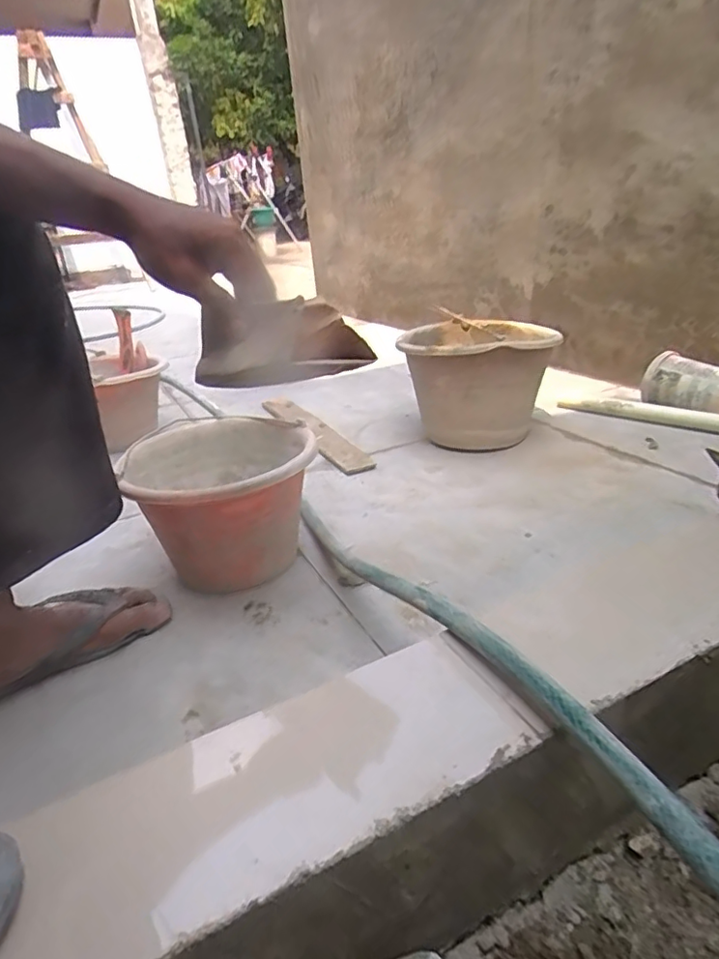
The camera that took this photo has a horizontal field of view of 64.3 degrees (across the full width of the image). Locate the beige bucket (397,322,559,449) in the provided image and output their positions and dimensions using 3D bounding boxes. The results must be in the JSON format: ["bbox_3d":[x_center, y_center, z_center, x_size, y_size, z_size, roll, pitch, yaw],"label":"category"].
[{"bbox_3d":[0.223,-0.184,1.077,0.241,0.194,0.237,-5,25,2],"label":"beige bucket"}]

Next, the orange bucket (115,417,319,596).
[{"bbox_3d":[-0.173,0.023,0.750,0.219,0.161,0.222,-5,25,2],"label":"orange bucket"}]

